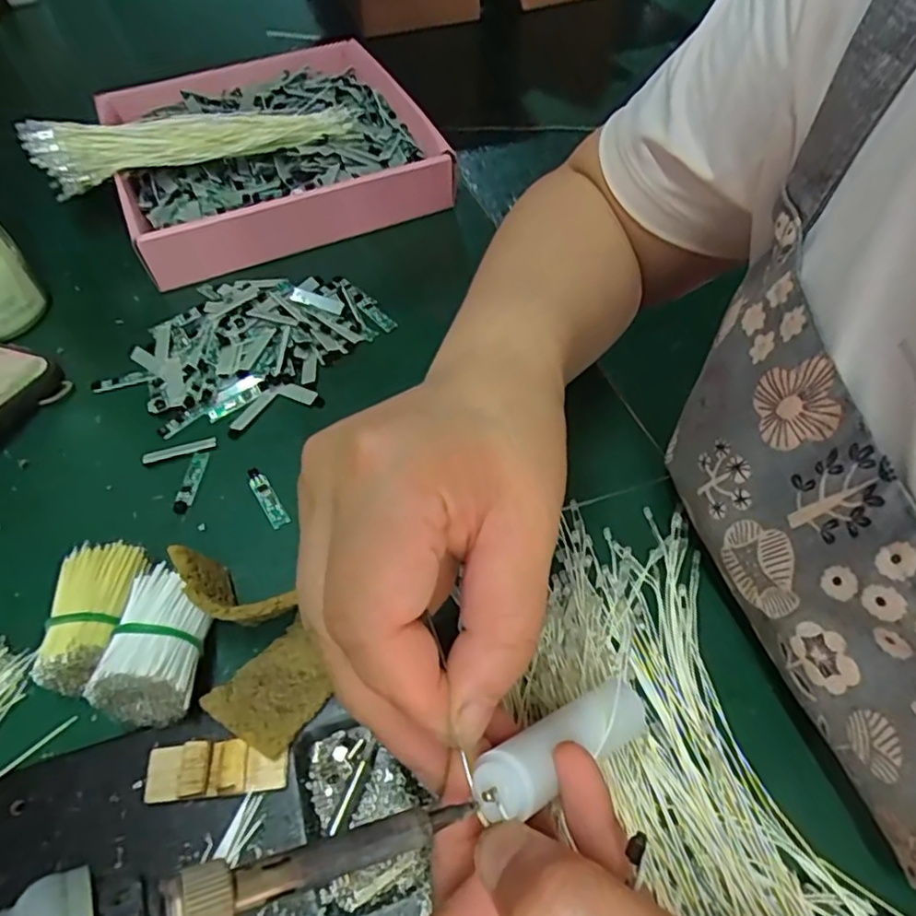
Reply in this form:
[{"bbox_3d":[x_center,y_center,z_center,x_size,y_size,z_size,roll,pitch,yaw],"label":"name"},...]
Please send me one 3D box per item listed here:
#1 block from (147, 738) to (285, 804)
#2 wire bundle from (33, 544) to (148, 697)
[{"bbox_3d":[-0.087,0.112,0.227,0.050,0.007,0.018,-5,53,-2],"label":"block"},{"bbox_3d":[-0.149,0.066,0.262,0.031,0.031,0.055,-2,53,1],"label":"wire bundle"}]

